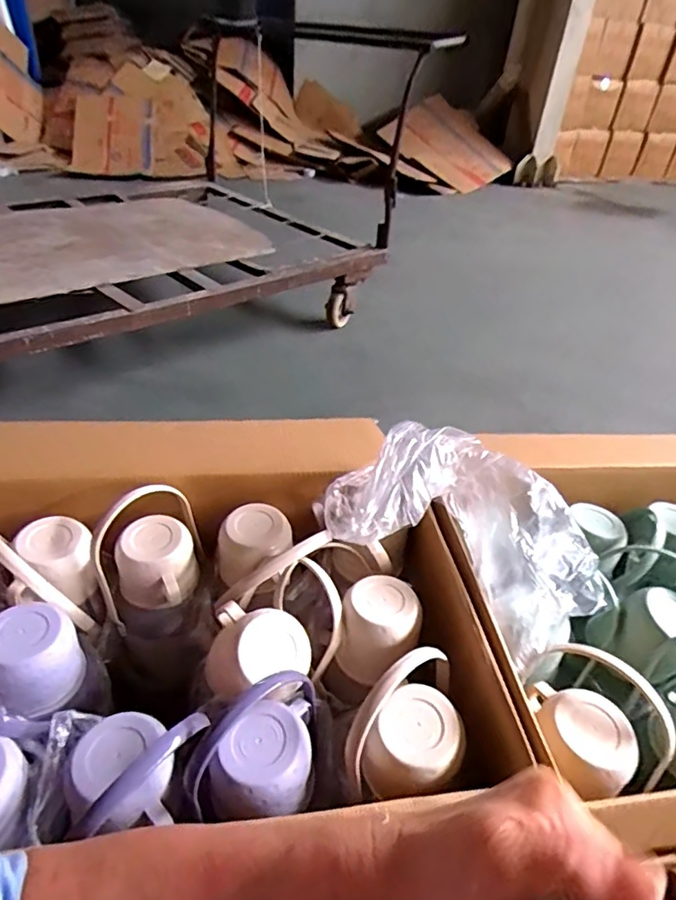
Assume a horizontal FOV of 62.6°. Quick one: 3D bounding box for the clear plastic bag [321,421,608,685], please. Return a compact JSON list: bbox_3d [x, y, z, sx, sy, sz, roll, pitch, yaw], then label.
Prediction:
[{"bbox_3d":[0.172,0.107,0.655,0.268,0.167,0.193,21,40,20],"label":"clear plastic bag"}]

